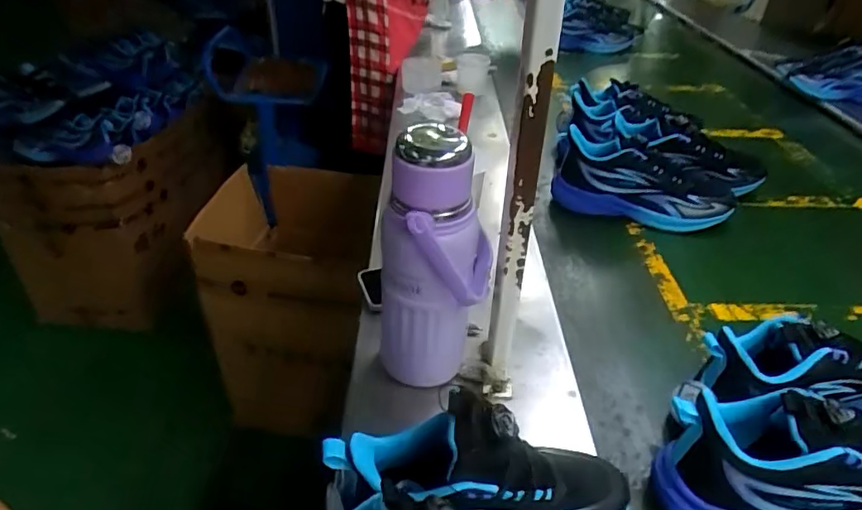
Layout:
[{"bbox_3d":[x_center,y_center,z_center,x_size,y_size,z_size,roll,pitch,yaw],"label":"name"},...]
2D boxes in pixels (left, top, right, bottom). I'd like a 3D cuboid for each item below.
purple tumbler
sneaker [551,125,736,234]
[{"bbox_3d":[0.001,0.023,0.520,0.101,0.270,0.068,0,37,-1],"label":"purple tumbler"},{"bbox_3d":[0.332,-0.111,0.884,0.273,0.110,0.094,14,39,17],"label":"sneaker"}]

